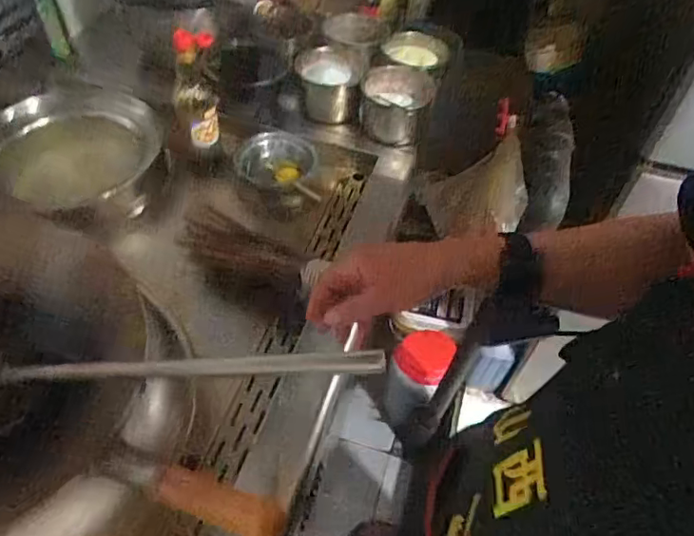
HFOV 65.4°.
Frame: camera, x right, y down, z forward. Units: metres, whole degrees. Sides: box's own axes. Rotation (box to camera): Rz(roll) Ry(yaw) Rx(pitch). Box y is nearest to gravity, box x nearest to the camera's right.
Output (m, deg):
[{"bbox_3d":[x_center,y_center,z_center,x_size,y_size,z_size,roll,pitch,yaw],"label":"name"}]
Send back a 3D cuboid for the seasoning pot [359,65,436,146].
[{"bbox_3d":[0.088,-0.301,0.990,0.110,0.098,0.121,2,50,-2],"label":"seasoning pot"}]

